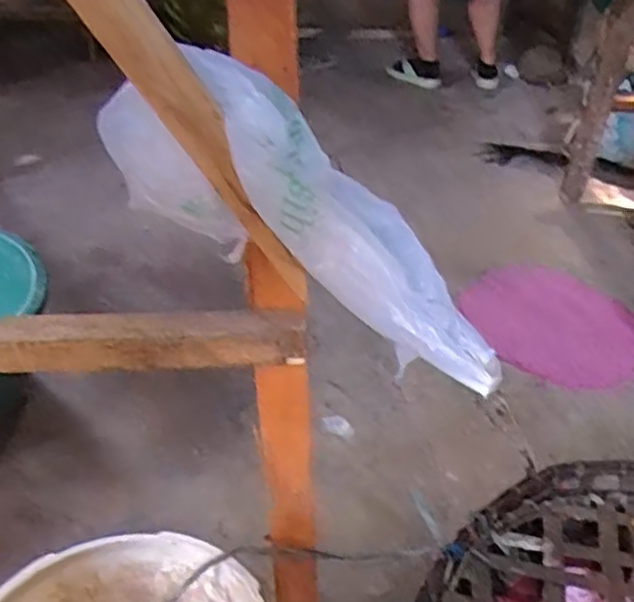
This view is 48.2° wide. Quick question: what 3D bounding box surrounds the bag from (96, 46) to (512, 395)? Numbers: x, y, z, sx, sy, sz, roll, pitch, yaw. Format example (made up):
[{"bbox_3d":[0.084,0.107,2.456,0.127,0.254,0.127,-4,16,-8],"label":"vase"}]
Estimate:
[{"bbox_3d":[-0.011,-0.045,0.410,0.277,0.118,0.070,36,39,8],"label":"bag"}]

